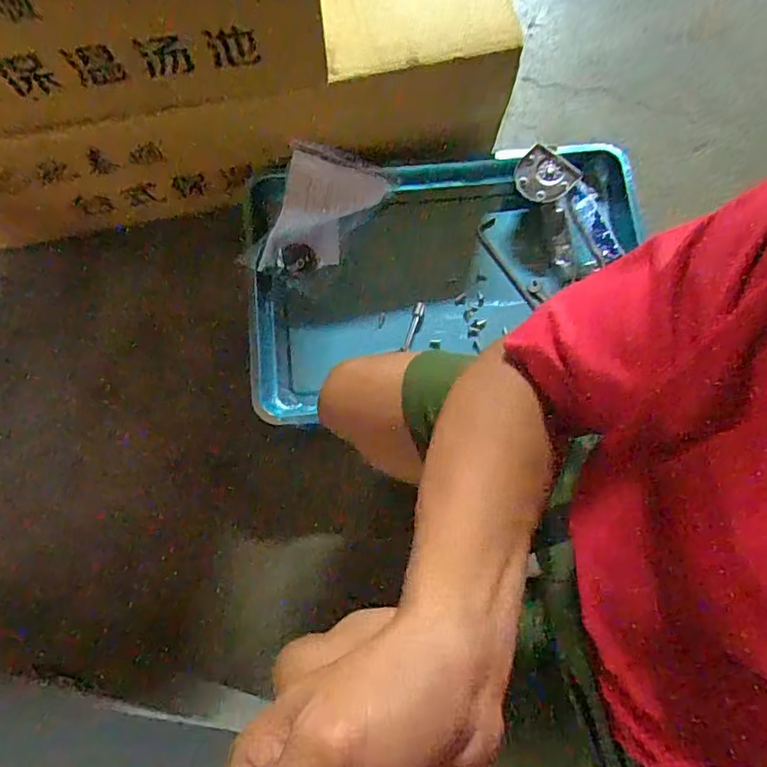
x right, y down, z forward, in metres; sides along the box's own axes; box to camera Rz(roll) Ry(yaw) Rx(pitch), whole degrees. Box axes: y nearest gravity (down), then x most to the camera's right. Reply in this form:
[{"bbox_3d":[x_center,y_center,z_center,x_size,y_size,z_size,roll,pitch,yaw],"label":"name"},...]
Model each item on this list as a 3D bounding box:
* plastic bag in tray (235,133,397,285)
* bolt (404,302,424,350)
[{"bbox_3d":[-0.103,-0.244,0.820,0.118,0.101,0.235,35,79,7],"label":"plastic bag in tray"},{"bbox_3d":[0.047,-0.085,0.827,0.016,0.013,0.072,19,92,4],"label":"bolt"}]

